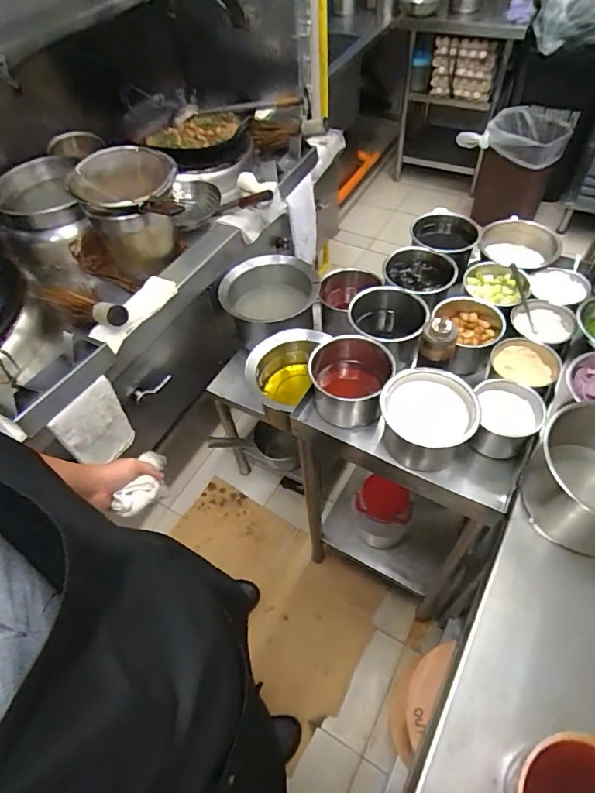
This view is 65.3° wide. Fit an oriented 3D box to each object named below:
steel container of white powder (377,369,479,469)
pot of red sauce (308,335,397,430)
[{"bbox_3d":[0.222,0.042,0.804,0.152,0.104,0.151,-2,52,3],"label":"steel container of white powder"},{"bbox_3d":[0.099,-0.022,0.878,0.143,0.125,0.140,-2,52,3],"label":"pot of red sauce"}]

